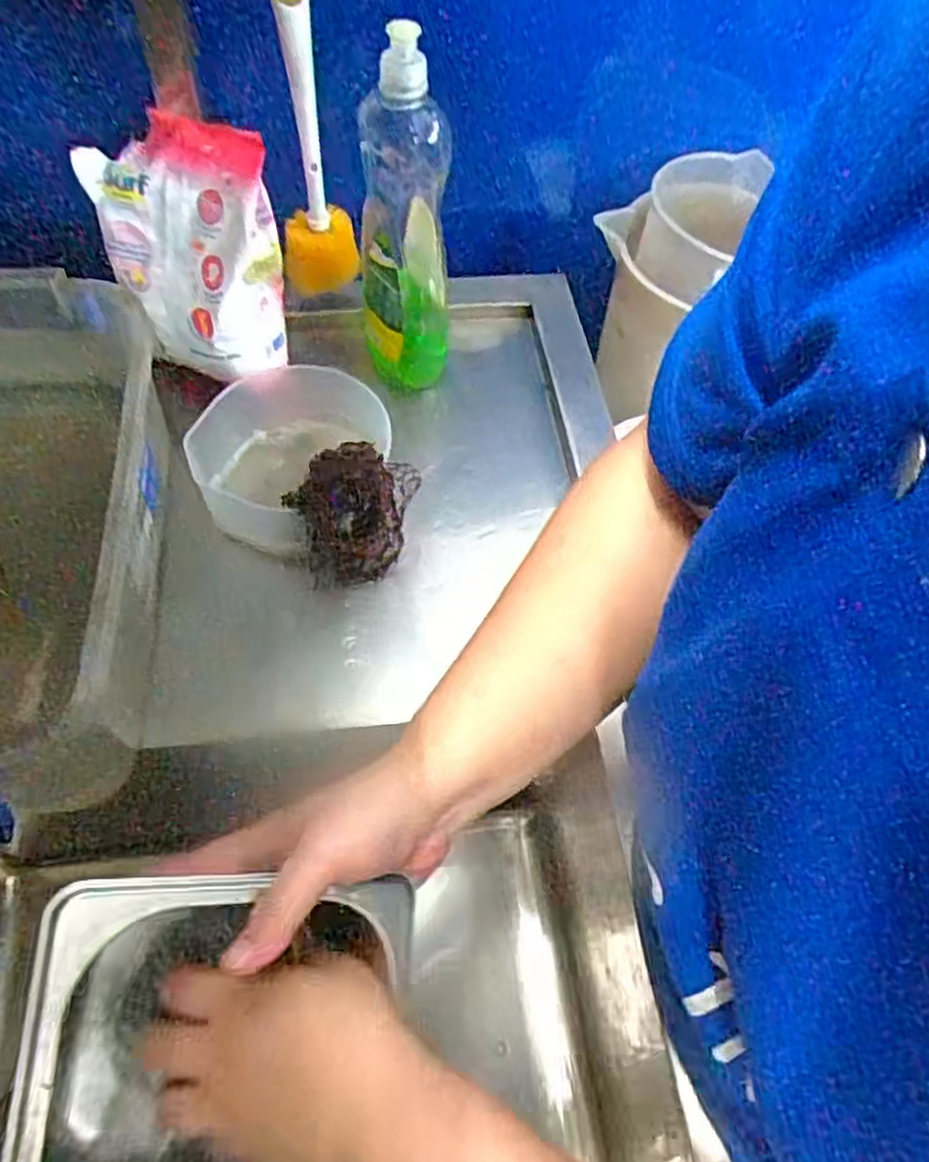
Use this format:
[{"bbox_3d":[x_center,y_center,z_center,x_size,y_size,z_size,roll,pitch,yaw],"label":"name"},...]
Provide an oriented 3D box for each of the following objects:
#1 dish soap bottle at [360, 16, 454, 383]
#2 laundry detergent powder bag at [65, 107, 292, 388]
[{"bbox_3d":[-0.054,-0.310,0.644,0.080,0.291,0.070,13,58,4],"label":"dish soap bottle"},{"bbox_3d":[-0.213,-0.264,0.620,0.142,0.200,0.055,-5,36,6],"label":"laundry detergent powder bag"}]

